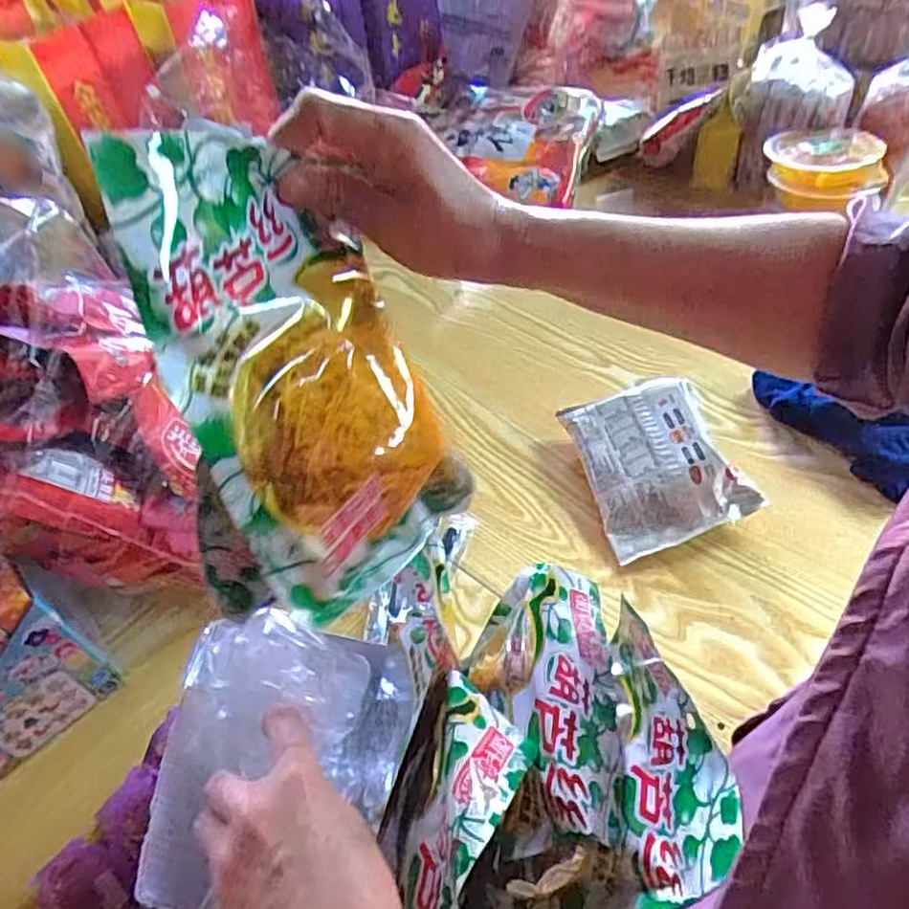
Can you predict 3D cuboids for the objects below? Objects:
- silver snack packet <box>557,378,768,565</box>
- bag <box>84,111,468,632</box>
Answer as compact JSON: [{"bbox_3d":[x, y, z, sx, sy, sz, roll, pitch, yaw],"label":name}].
[{"bbox_3d":[0.198,0.003,0.673,0.140,0.067,0.177,-15,48,-6],"label":"silver snack packet"},{"bbox_3d":[-0.070,-0.040,0.310,0.029,0.204,0.145,-12,14,41],"label":"bag"}]

